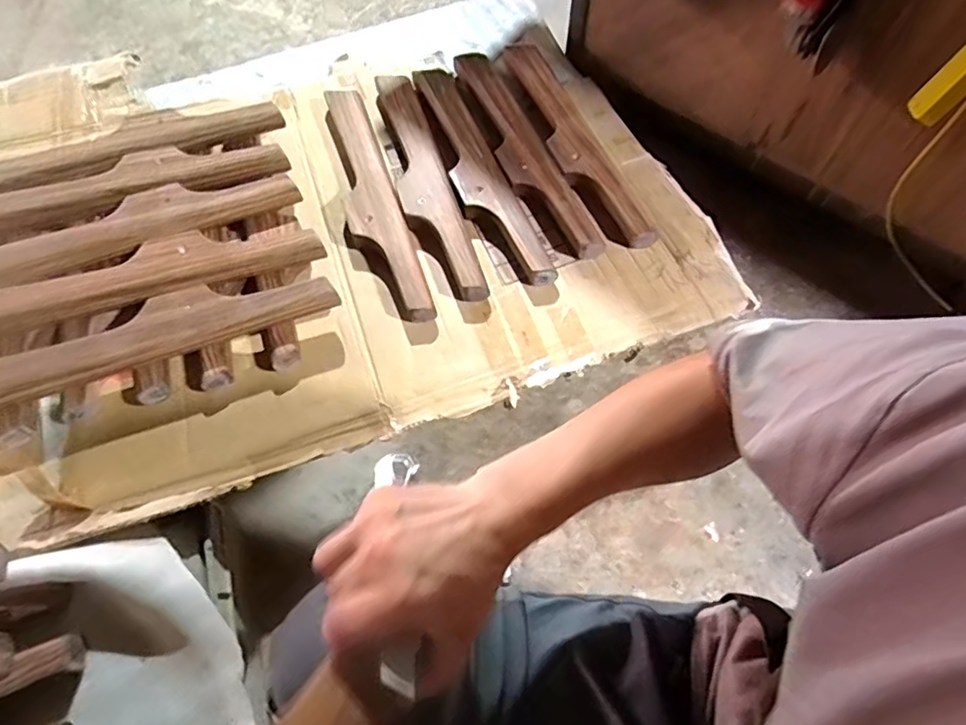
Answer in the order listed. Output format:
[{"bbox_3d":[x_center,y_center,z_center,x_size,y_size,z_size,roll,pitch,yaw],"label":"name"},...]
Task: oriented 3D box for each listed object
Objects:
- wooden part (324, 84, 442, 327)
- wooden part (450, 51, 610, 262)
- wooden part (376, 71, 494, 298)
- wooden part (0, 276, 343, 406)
[{"bbox_3d":[-0.197,-0.295,1.004,0.095,0.044,0.558,-16,61,-9],"label":"wooden part"},{"bbox_3d":[0.062,-0.404,1.056,0.103,0.041,0.572,-16,61,-9],"label":"wooden part"},{"bbox_3d":[-0.109,-0.332,1.023,0.098,0.043,0.567,-14,61,-8],"label":"wooden part"},{"bbox_3d":[-0.489,-0.042,0.813,0.549,0.043,0.091,-18,62,-10],"label":"wooden part"}]

